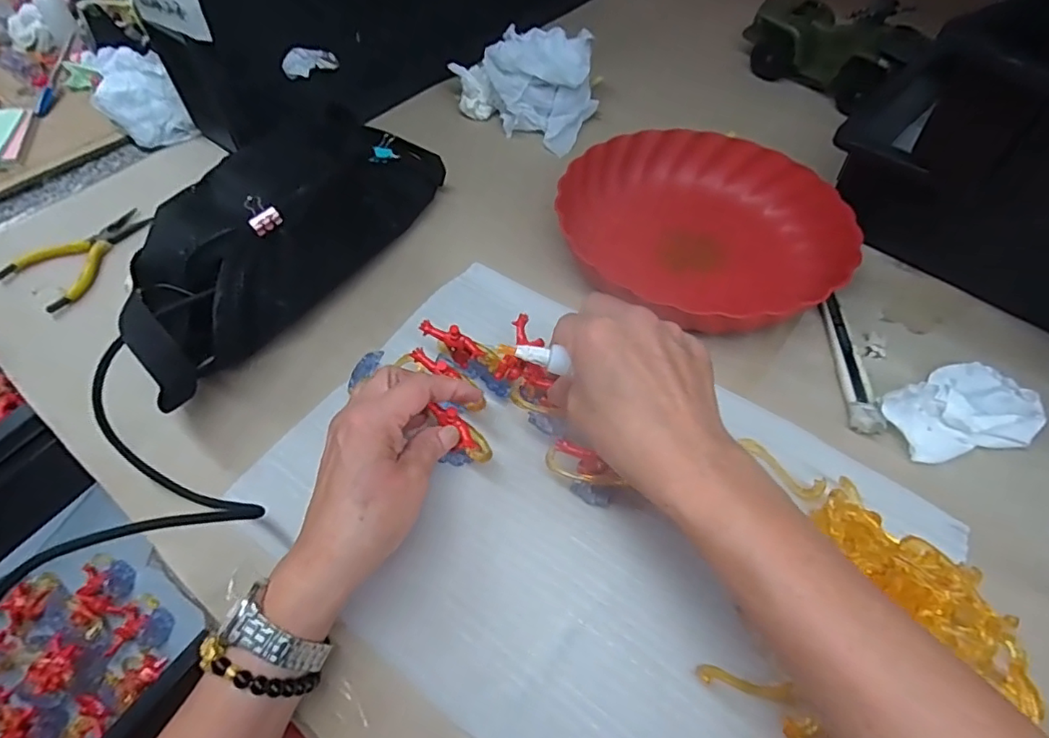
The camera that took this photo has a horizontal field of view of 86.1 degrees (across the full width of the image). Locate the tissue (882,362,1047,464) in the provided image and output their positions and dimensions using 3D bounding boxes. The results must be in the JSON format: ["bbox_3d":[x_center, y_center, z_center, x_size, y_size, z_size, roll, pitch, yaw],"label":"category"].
[{"bbox_3d":[0.310,0.029,0.399,0.106,0.021,0.066,-17,57,-11],"label":"tissue"}]

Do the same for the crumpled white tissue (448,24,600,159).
[{"bbox_3d":[-0.003,-0.319,0.614,0.158,0.072,0.104,18,57,13],"label":"crumpled white tissue"}]

